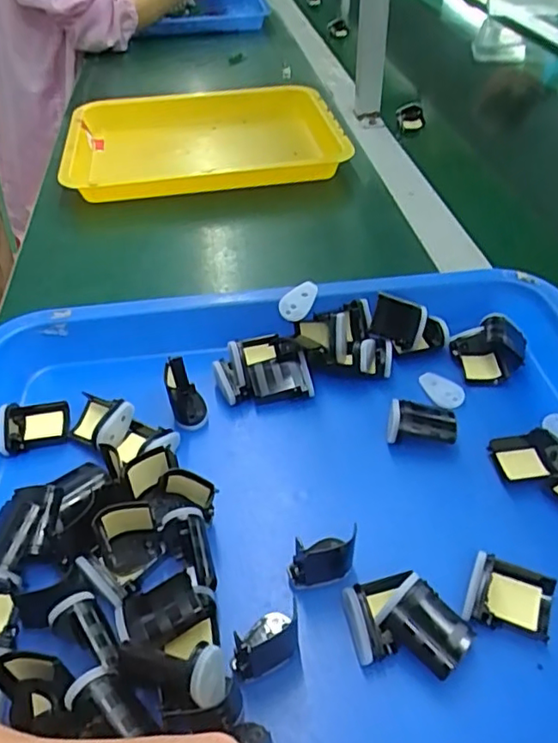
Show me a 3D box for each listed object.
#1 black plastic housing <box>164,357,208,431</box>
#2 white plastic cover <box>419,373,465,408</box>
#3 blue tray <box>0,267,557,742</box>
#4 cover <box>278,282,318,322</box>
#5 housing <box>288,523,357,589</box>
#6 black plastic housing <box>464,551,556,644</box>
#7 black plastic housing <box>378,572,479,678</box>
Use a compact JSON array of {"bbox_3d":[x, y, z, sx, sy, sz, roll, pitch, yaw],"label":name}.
[{"bbox_3d":[-0.063,0.017,0.398,0.023,0.044,0.033,-10,43,-7],"label":"black plastic housing"},{"bbox_3d":[0.117,0.012,0.412,0.022,0.005,0.034,-29,49,-25],"label":"white plastic cover"},{"bbox_3d":[0.025,0.063,0.345,0.458,0.044,0.337,-6,43,-3],"label":"blue tray"},{"bbox_3d":[0.016,-0.052,0.440,0.035,0.021,0.004,-34,9,-16],"label":"cover"},{"bbox_3d":[0.024,0.102,0.312,0.036,0.030,0.018,-7,43,-4],"label":"housing"},{"bbox_3d":[0.119,0.115,0.297,0.043,0.024,0.035,10,45,13],"label":"black plastic housing"},{"bbox_3d":[0.073,0.127,0.286,0.039,0.029,0.035,33,53,32],"label":"black plastic housing"}]

